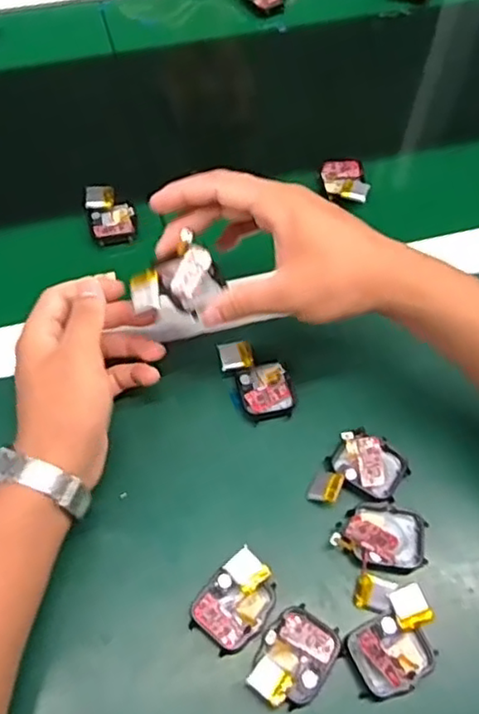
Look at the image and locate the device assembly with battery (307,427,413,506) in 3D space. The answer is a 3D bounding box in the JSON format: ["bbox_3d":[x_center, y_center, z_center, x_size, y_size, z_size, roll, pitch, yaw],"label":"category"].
[{"bbox_3d":[0.077,0.076,0.414,0.046,0.017,0.058,37,66,18],"label":"device assembly with battery"}]

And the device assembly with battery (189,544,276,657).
[{"bbox_3d":[-0.002,0.139,0.370,0.038,0.012,0.050,38,66,18],"label":"device assembly with battery"}]

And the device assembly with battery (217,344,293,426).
[{"bbox_3d":[0.012,0.016,0.450,0.045,0.019,0.056,-9,61,-6],"label":"device assembly with battery"}]

